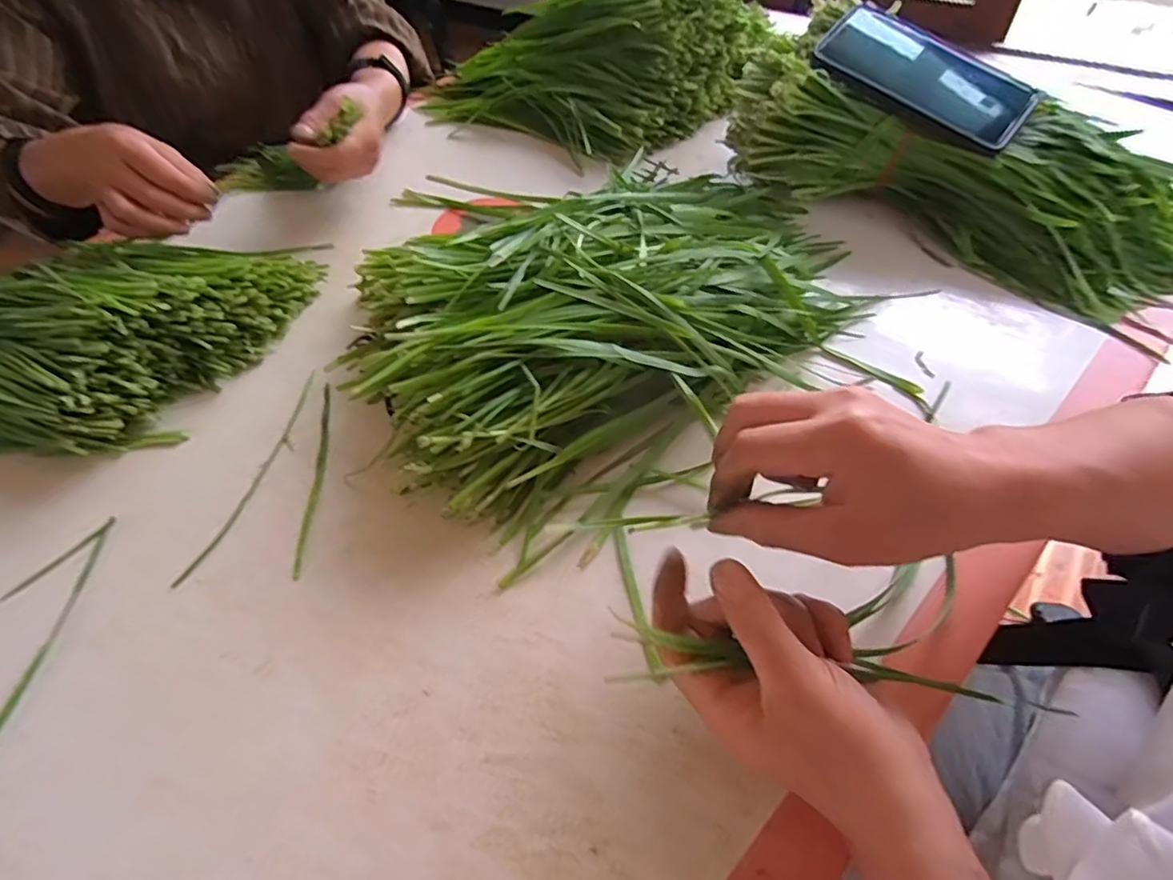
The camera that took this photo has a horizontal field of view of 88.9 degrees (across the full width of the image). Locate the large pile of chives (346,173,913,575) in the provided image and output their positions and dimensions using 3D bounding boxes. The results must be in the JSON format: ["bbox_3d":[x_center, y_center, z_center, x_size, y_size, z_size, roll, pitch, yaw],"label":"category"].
[{"bbox_3d":[0.017,-0.112,0.433,0.376,0.076,0.257,-37,59,-20],"label":"large pile of chives"}]

